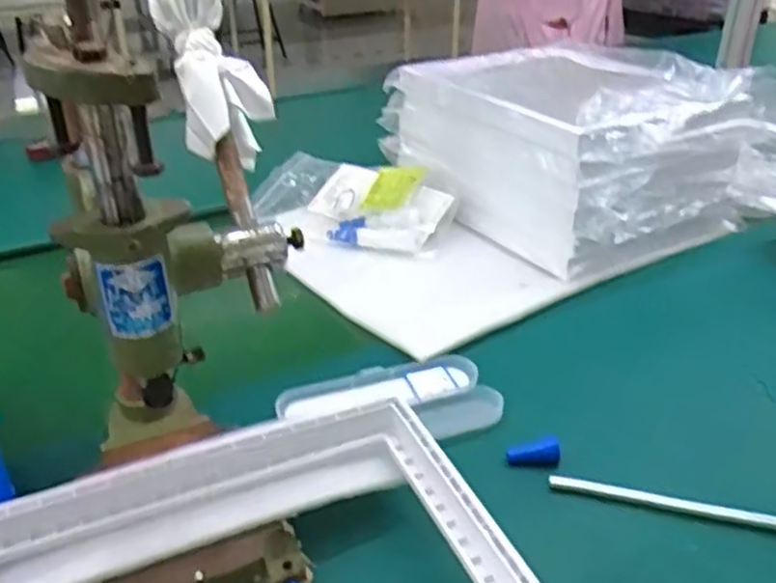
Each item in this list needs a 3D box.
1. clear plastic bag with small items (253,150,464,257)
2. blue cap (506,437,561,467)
[{"bbox_3d":[-0.054,-0.119,0.924,0.280,0.060,0.165,27,39,35],"label":"clear plastic bag with small items"},{"bbox_3d":[0.112,0.123,0.569,0.041,0.016,0.016,0,31,-4],"label":"blue cap"}]

